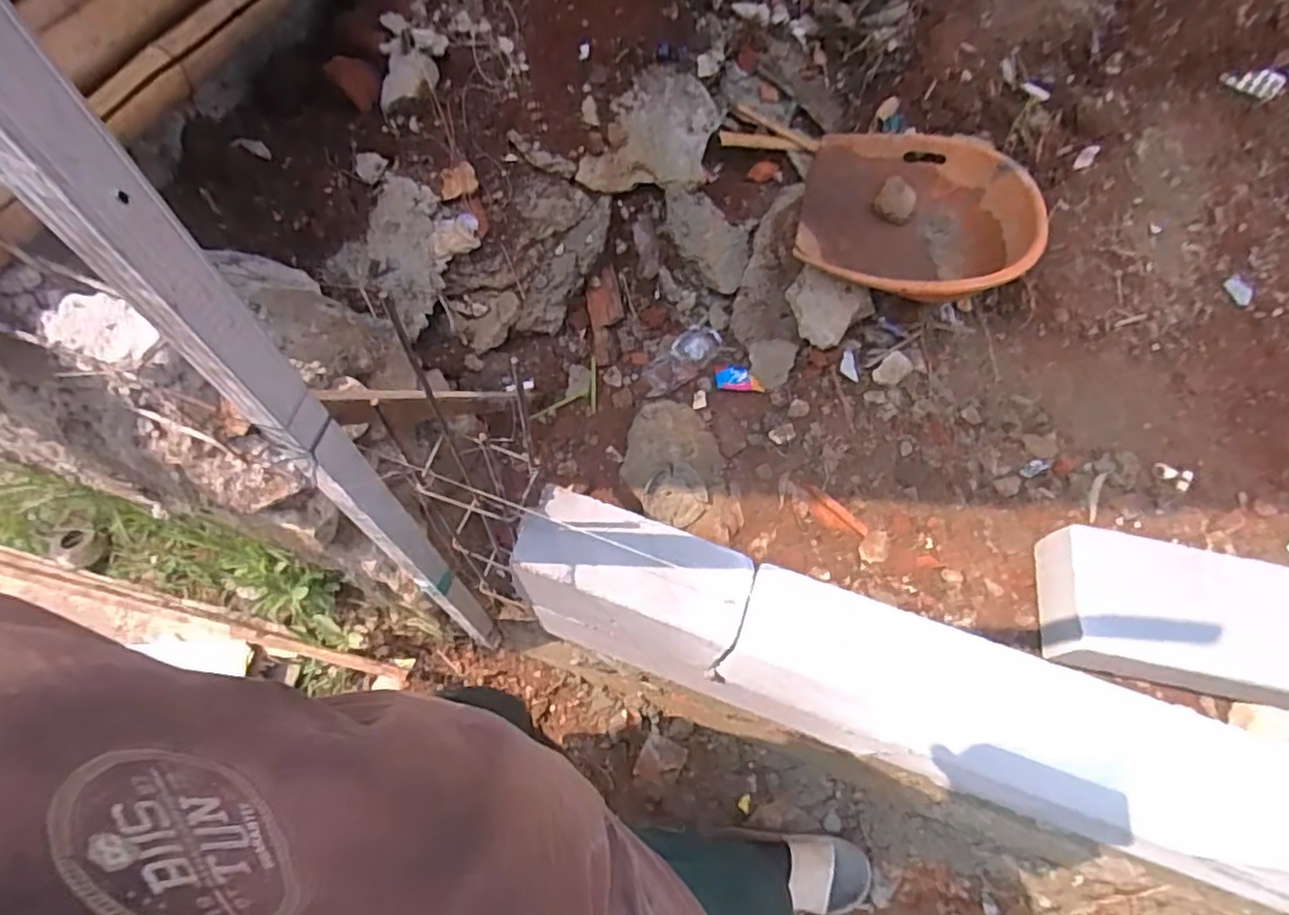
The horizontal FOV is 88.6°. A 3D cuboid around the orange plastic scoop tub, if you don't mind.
[{"bbox_3d":[0.513,-0.445,1.261,0.412,0.147,0.440,1,65,-1],"label":"orange plastic scoop tub"}]

